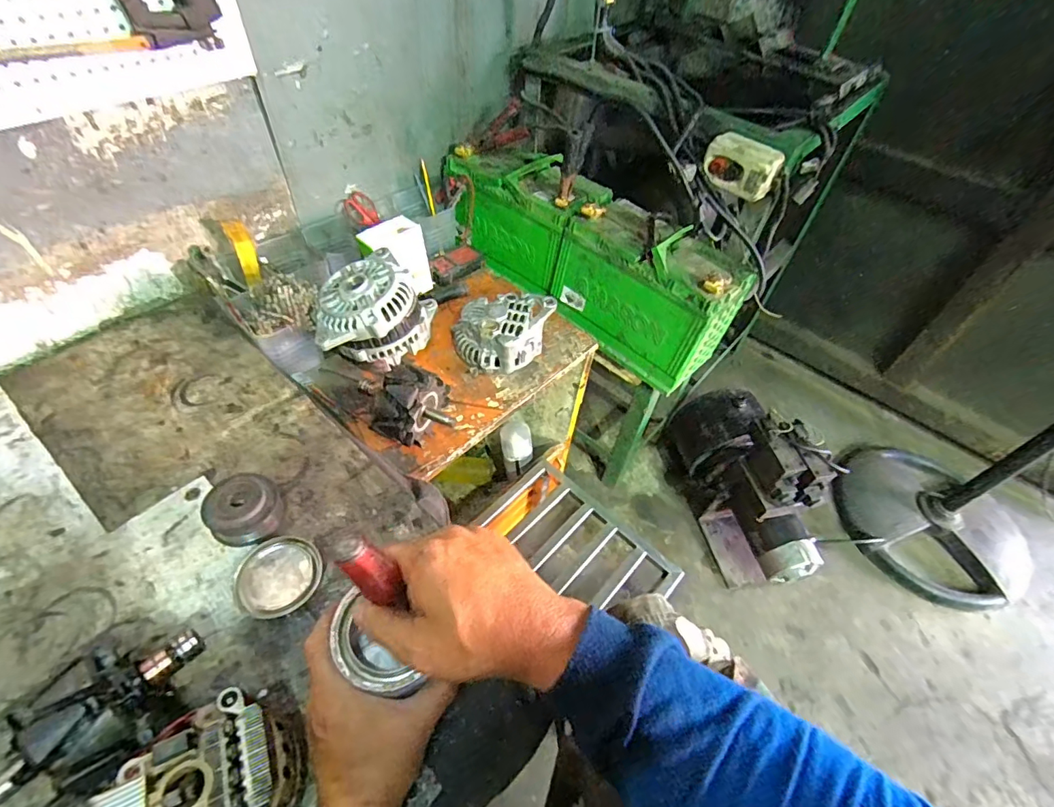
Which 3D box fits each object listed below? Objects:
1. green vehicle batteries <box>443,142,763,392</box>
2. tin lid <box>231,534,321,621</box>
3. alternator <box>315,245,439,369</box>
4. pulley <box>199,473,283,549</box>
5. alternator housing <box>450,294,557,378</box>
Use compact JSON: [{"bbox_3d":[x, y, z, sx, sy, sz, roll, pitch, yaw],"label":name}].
[{"bbox_3d":[0.113,-0.290,0.928,0.193,0.199,0.578,-36,62,-29],"label":"green vehicle batteries"},{"bbox_3d":[-0.240,0.165,0.465,0.074,0.013,0.073,3,51,-3],"label":"tin lid"},{"bbox_3d":[-0.220,-0.139,0.714,0.164,0.114,0.160,-9,52,-12],"label":"alternator"},{"bbox_3d":[-0.288,0.107,0.492,0.065,0.038,0.060,3,51,-3],"label":"pulley"},{"bbox_3d":[-0.029,-0.117,0.777,0.166,0.062,0.114,-16,54,-18],"label":"alternator housing"}]

